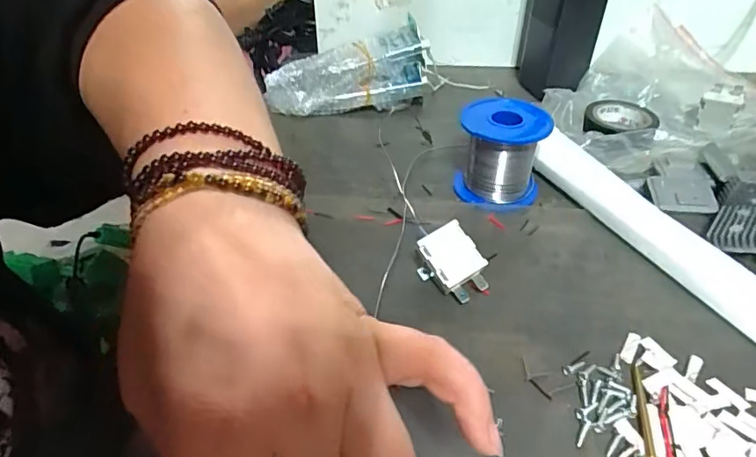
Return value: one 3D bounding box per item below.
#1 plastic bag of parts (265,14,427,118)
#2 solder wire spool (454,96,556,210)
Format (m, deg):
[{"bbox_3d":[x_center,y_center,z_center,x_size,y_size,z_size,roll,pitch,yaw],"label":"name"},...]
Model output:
[{"bbox_3d":[-0.022,-0.147,0.480,0.160,0.065,0.058,-10,42,-9],"label":"plastic bag of parts"},{"bbox_3d":[0.094,-0.056,0.379,0.064,0.062,0.056,8,42,11],"label":"solder wire spool"}]

